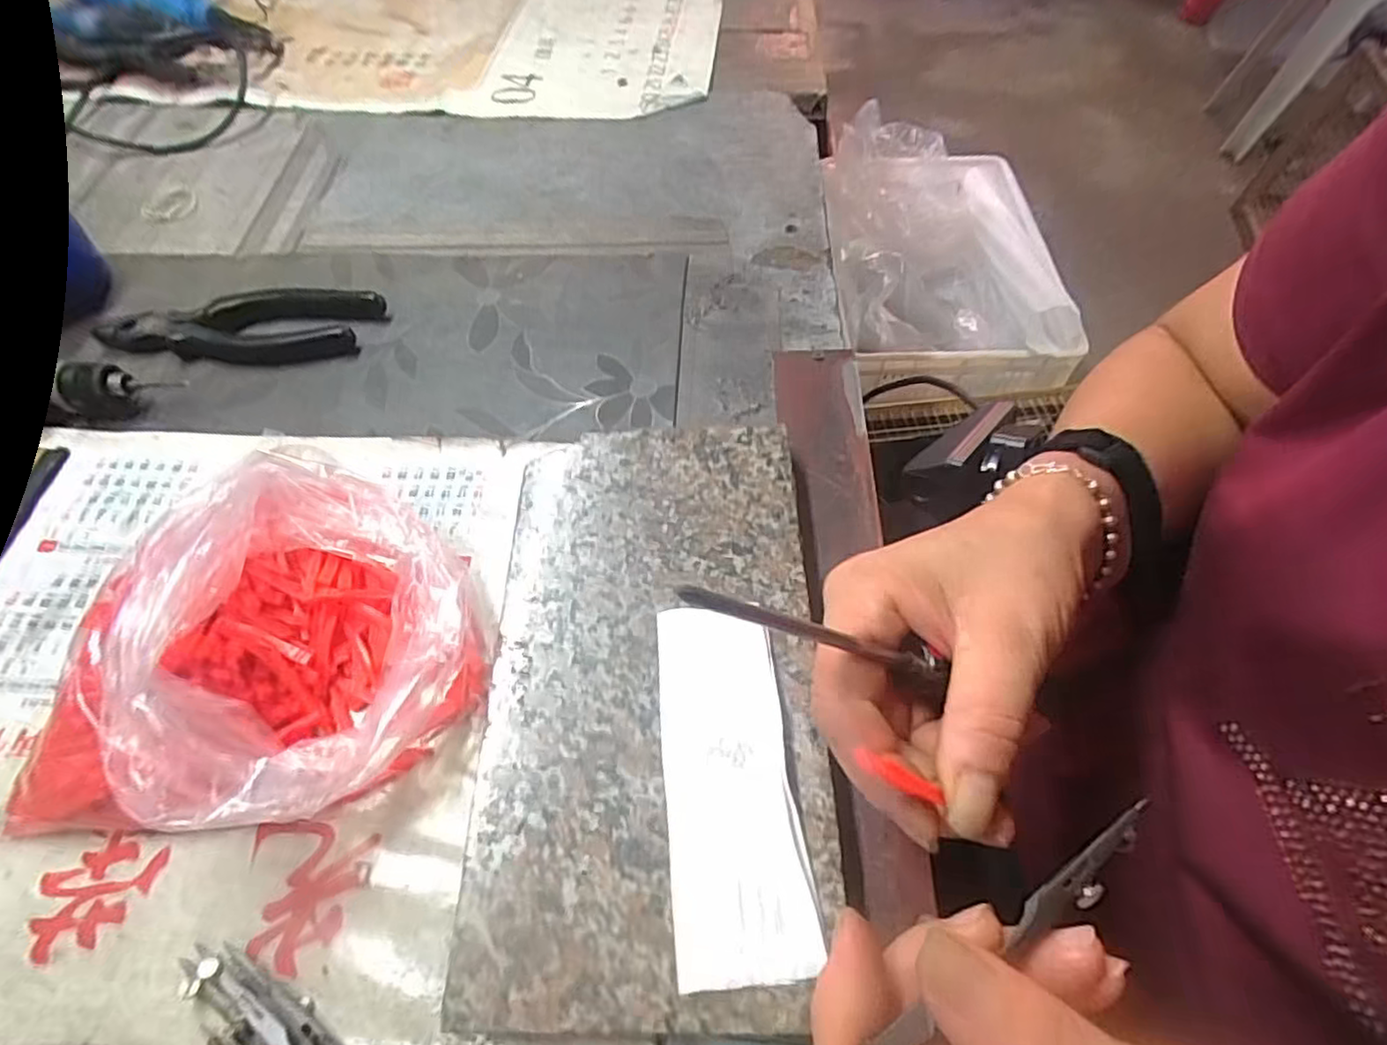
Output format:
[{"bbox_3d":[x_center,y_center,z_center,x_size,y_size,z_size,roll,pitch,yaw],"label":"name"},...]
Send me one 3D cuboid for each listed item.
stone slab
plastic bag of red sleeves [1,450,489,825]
[{"bbox_3d":[-0.016,0.063,0.278,0.129,0.026,0.238,-1,58,2],"label":"stone slab"},{"bbox_3d":[-0.173,0.045,0.272,0.156,0.070,0.162,9,59,8],"label":"plastic bag of red sleeves"}]

